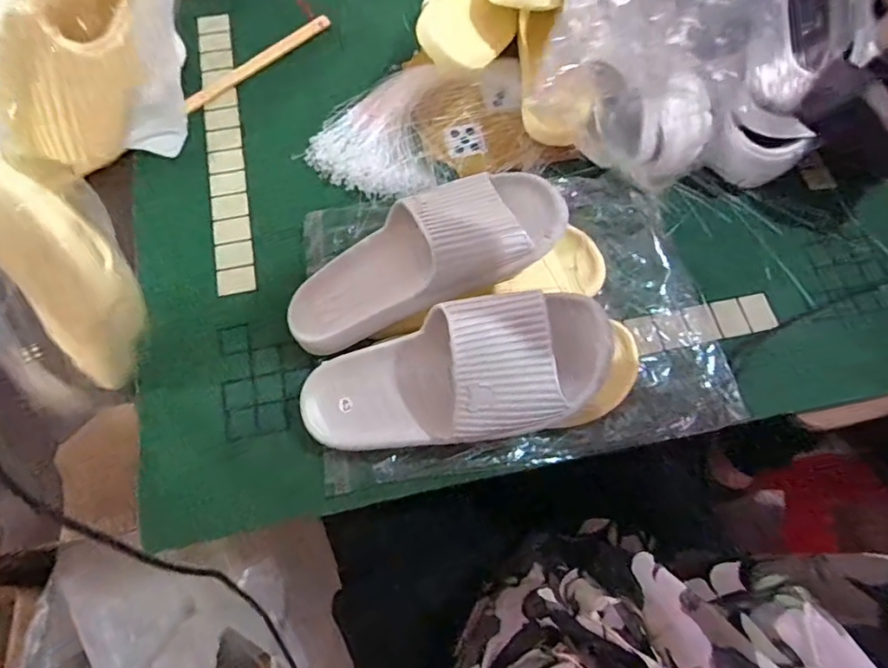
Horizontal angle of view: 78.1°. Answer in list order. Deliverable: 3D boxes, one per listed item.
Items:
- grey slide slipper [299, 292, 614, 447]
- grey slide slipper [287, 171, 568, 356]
[{"bbox_3d":[0.001,0.036,0.450,0.259,0.080,0.099,-14,67,19],"label":"grey slide slipper"},{"bbox_3d":[-0.020,-0.068,0.490,0.254,0.085,0.093,-26,70,10],"label":"grey slide slipper"}]

